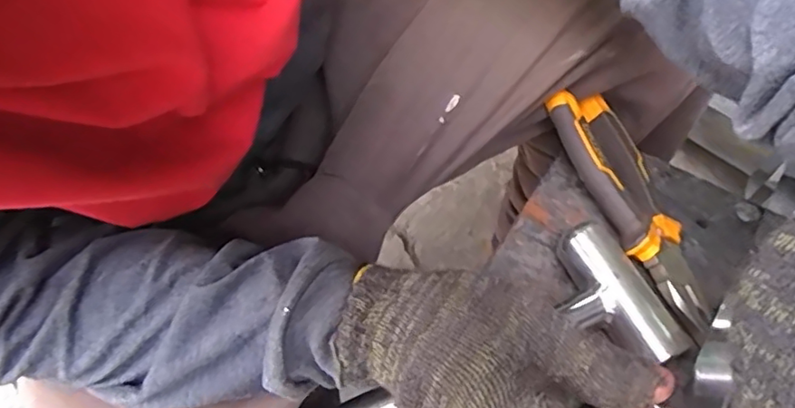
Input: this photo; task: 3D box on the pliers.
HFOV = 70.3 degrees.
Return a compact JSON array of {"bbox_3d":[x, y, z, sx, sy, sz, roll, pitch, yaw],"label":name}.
[{"bbox_3d":[0.161,-0.001,0.392,0.053,0.022,0.173,-12,70,-30],"label":"pliers"}]

